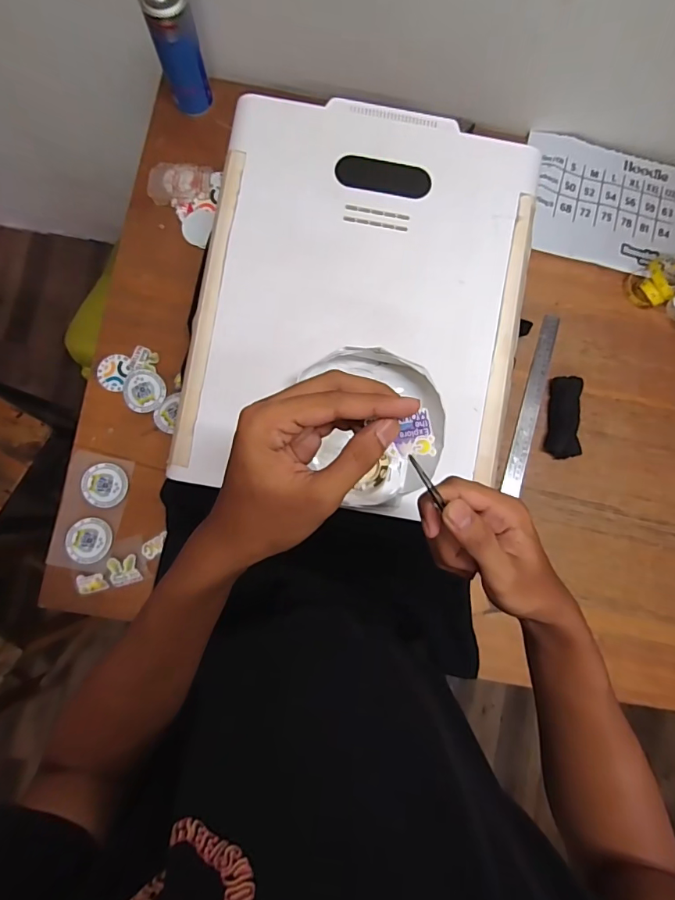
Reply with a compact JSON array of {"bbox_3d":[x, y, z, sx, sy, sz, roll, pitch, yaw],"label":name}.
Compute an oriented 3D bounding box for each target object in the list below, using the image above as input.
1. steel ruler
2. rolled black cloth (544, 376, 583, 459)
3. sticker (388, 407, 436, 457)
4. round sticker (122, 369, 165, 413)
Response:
[{"bbox_3d":[0.316,-0.076,0.738,0.030,0.007,0.298,15,85,-1],"label":"steel ruler"},{"bbox_3d":[0.360,-0.051,0.725,0.044,0.029,0.127,5,86,-2],"label":"rolled black cloth"},{"bbox_3d":[0.044,-0.009,0.276,0.027,0.004,0.026,-5,101,17],"label":"sticker"},{"bbox_3d":[-0.302,-0.091,0.712,0.065,0.007,0.066,1,81,-5],"label":"round sticker"}]

